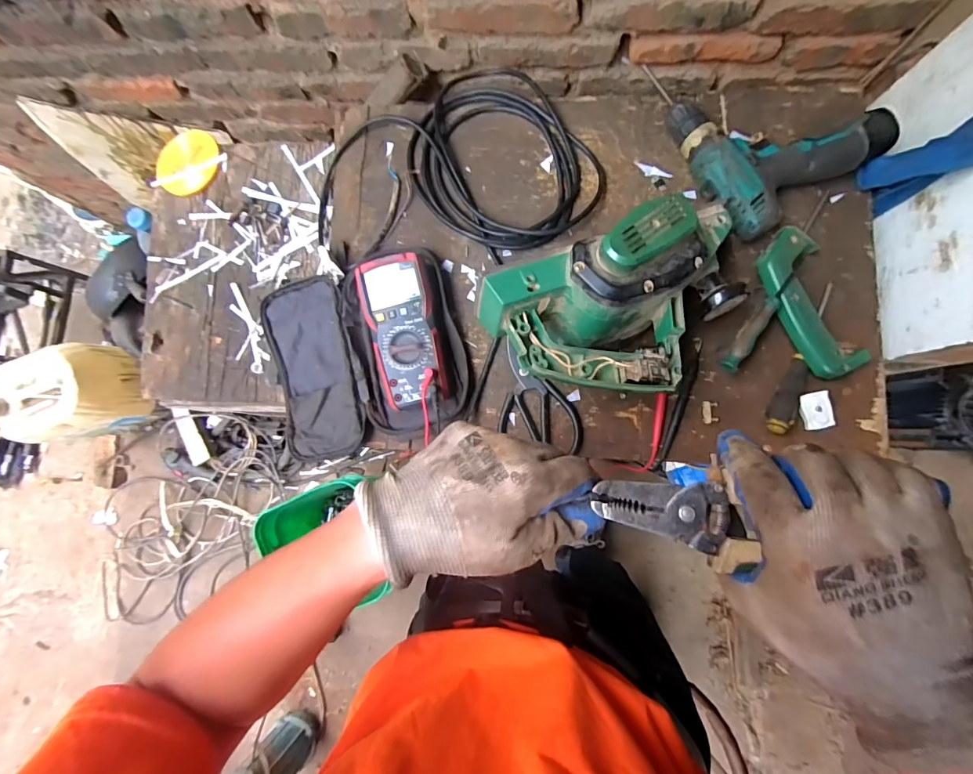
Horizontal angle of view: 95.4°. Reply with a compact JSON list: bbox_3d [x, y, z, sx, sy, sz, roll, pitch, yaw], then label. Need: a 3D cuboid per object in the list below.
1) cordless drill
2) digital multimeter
[{"bbox_3d":[0.293,-0.316,0.504,0.182,0.052,0.258,-34,82,1],"label":"cordless drill"},{"bbox_3d":[-0.096,-0.065,0.520,0.082,0.048,0.170,-13,83,4],"label":"digital multimeter"}]

